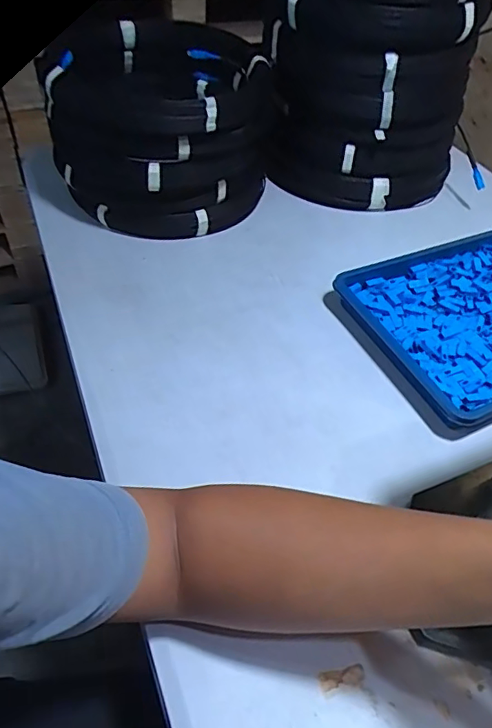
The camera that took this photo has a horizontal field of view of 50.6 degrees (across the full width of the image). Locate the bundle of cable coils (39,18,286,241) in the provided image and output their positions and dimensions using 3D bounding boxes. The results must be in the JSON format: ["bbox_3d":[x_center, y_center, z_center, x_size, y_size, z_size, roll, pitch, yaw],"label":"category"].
[{"bbox_3d":[-0.104,-0.308,0.708,0.280,0.213,0.251,-6,48,-10],"label":"bundle of cable coils"}]

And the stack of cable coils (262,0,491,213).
[{"bbox_3d":[0.188,-0.423,0.734,0.262,0.343,0.315,16,48,10],"label":"stack of cable coils"}]

